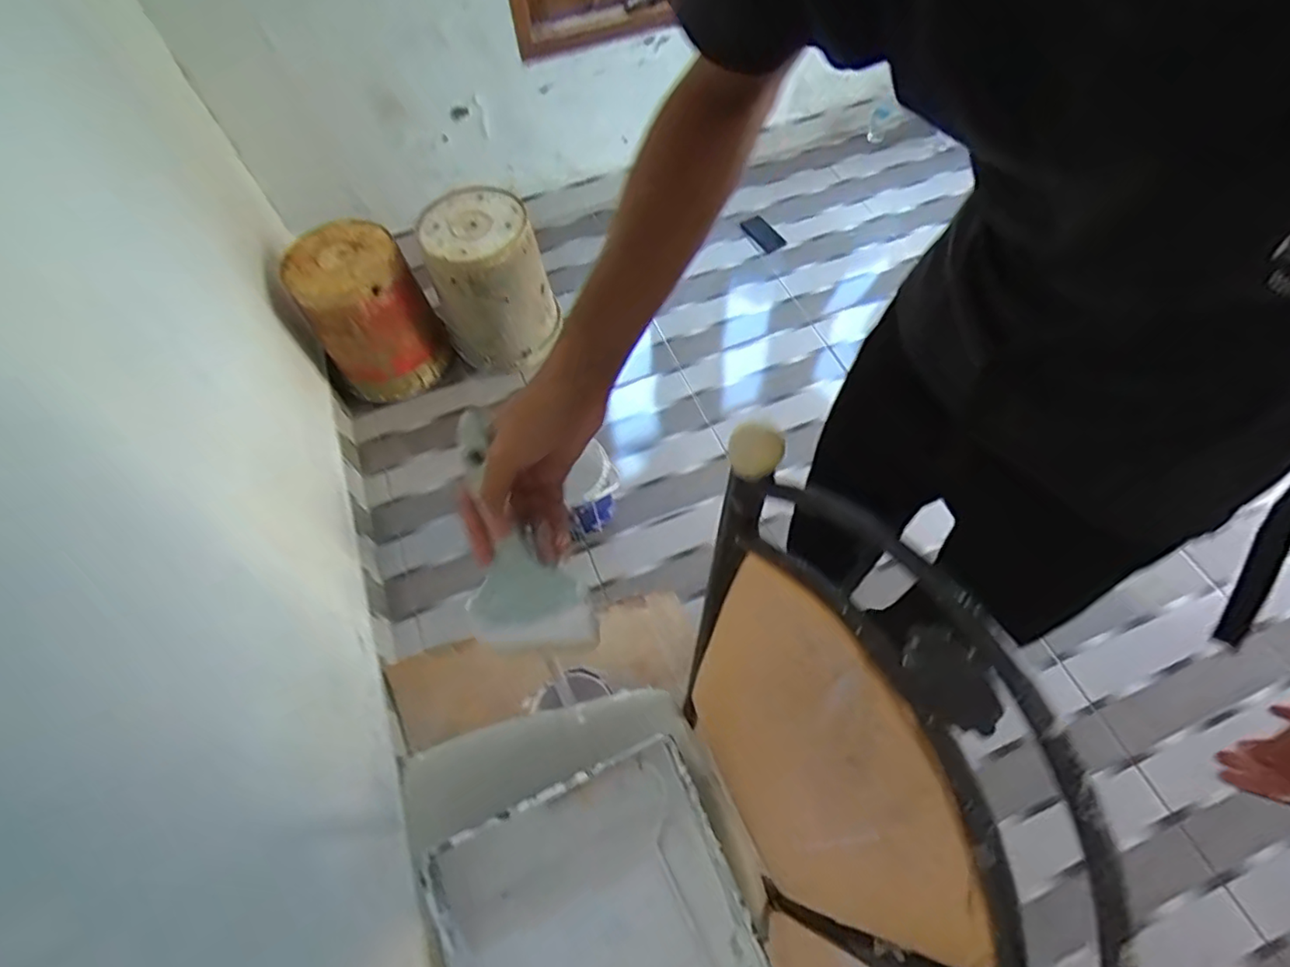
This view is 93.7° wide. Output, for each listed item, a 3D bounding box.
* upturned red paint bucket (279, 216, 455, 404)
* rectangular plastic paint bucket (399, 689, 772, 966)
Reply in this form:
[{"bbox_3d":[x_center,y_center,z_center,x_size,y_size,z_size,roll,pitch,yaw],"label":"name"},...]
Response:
[{"bbox_3d":[-0.727,-0.436,1.603,0.284,0.389,0.264,-36,65,-17],"label":"upturned red paint bucket"},{"bbox_3d":[-0.046,0.456,0.640,0.321,0.153,0.446,-18,66,-16],"label":"rectangular plastic paint bucket"}]

